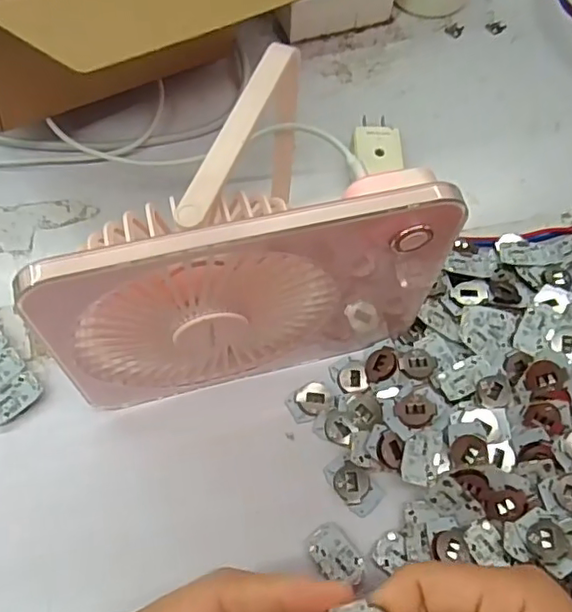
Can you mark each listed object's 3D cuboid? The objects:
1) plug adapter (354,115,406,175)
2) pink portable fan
[{"bbox_3d":[0.060,-0.107,0.399,0.030,0.021,0.053,-1,63,-4],"label":"plug adapter"},{"bbox_3d":[-0.018,-0.032,0.291,0.190,0.135,0.095,-15,65,-11],"label":"pink portable fan"}]

